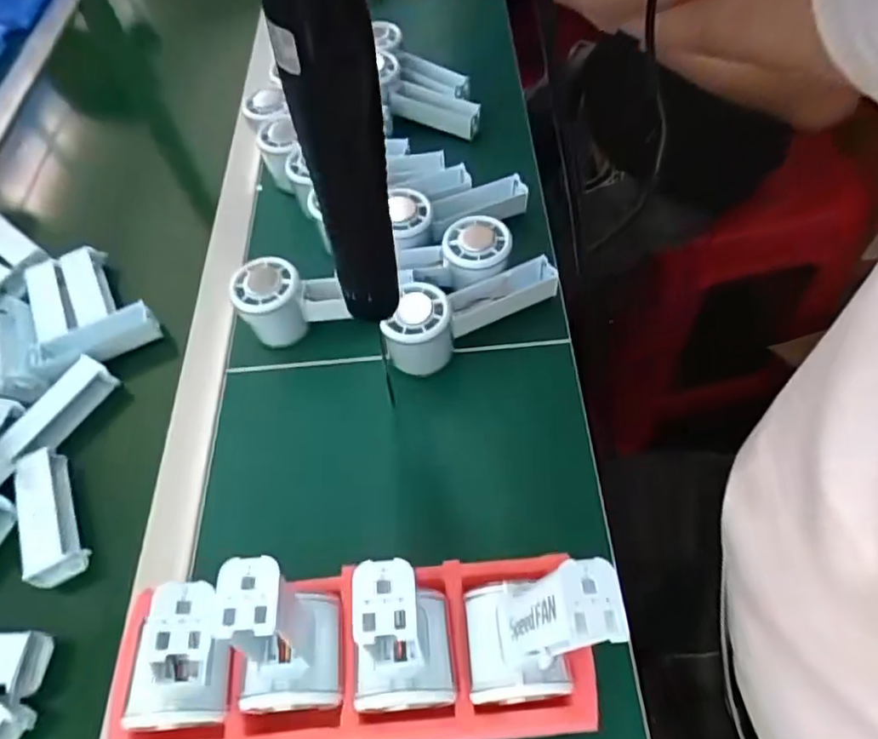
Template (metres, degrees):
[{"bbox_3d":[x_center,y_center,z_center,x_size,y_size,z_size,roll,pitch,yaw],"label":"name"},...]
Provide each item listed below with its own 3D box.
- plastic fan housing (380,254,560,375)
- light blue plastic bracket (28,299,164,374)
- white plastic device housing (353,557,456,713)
[{"bbox_3d":[0.026,-0.052,0.489,0.153,0.053,0.056,-24,58,-10],"label":"plastic fan housing"},{"bbox_3d":[-0.305,-0.029,0.534,0.106,0.017,0.034,-19,57,-7],"label":"light blue plastic bracket"},{"bbox_3d":[-0.020,0.134,0.301,0.045,0.127,0.056,-8,57,0],"label":"white plastic device housing"}]

